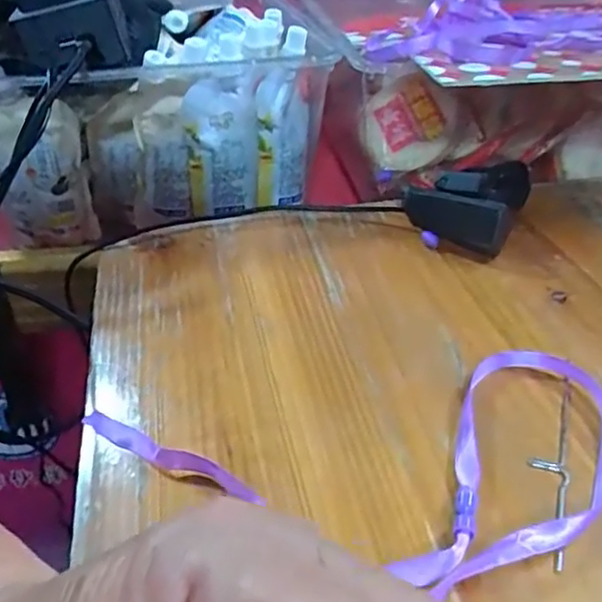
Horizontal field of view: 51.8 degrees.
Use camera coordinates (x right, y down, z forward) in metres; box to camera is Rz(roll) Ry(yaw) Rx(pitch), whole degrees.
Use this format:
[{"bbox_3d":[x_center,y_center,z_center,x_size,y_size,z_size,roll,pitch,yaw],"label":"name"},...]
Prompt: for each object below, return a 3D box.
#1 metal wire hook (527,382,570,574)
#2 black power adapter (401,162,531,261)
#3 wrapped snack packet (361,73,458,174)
[{"bbox_3d":[0.110,0.069,0.274,0.016,0.004,0.107,12,38,16],"label":"metal wire hook"},{"bbox_3d":[0.107,-0.068,0.417,0.078,0.050,0.034,27,44,32],"label":"black power adapter"},{"bbox_3d":[0.085,-0.149,0.512,0.080,0.073,0.033,55,25,15],"label":"wrapped snack packet"}]

